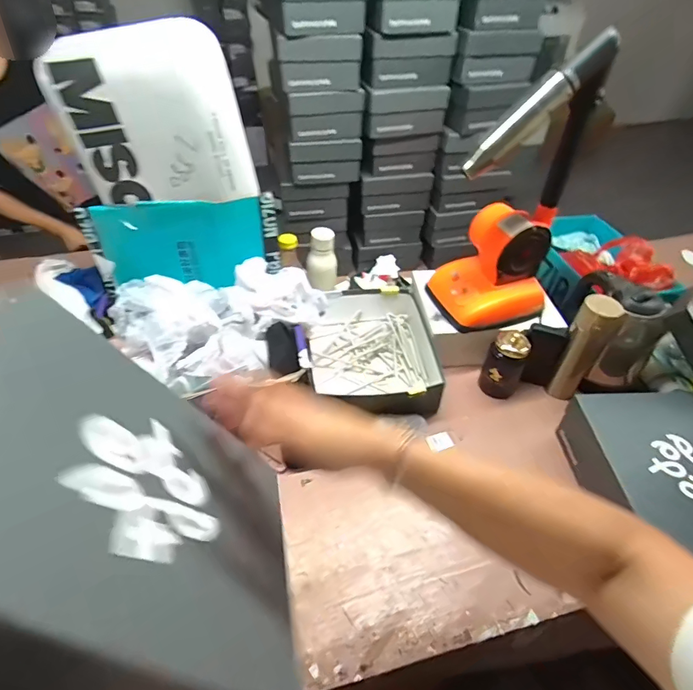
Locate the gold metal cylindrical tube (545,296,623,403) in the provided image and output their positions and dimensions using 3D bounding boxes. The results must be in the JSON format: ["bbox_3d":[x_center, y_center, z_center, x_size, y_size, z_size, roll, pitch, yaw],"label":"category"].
[{"bbox_3d":[0.464,0.011,0.867,0.065,0.235,0.054,25,50,22],"label":"gold metal cylindrical tube"}]

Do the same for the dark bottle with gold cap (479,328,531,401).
[{"bbox_3d":[0.321,0.041,0.892,0.074,0.152,0.059,19,48,17],"label":"dark bottle with gold cap"}]

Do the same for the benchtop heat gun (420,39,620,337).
[{"bbox_3d":[0.300,-0.257,0.810,0.212,0.470,0.165,-8,46,-8],"label":"benchtop heat gun"}]

